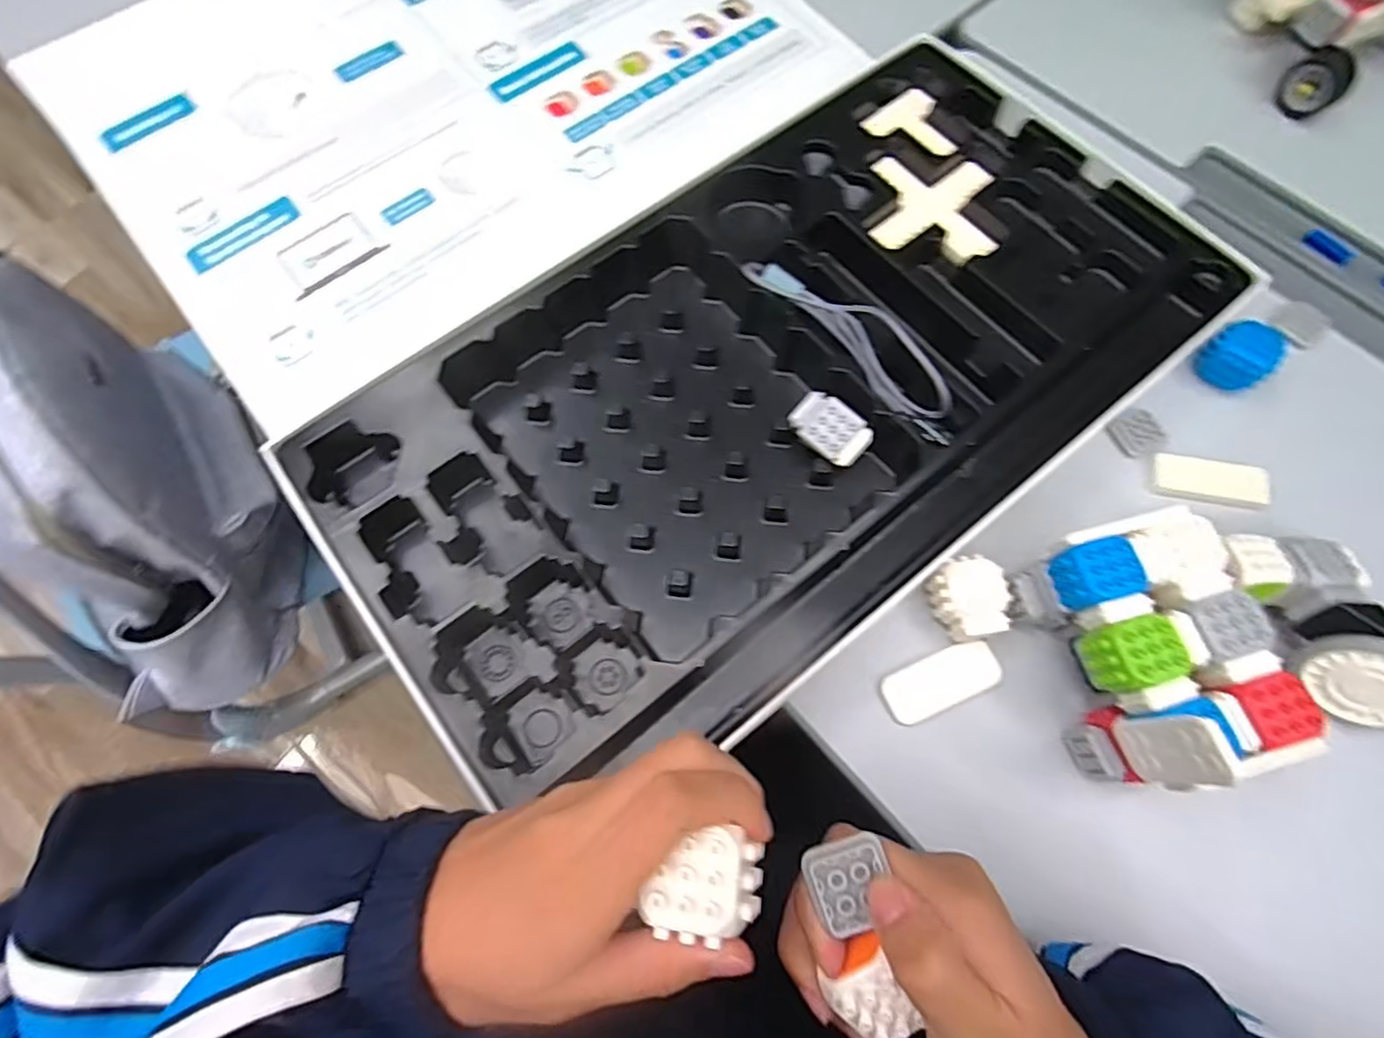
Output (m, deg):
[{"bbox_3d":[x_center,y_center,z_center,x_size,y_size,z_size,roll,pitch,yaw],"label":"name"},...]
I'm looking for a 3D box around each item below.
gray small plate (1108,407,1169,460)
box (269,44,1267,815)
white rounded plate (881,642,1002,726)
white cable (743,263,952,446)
[{"bbox_3d":[0.284,-0.054,0.413,0.027,0.009,0.030,-27,74,-9],"label":"gray small plate"},{"bbox_3d":[0.055,-0.090,0.409,0.545,0.051,0.300,-37,73,-11],"label":"box"},{"bbox_3d":[0.142,0.092,0.368,0.067,0.005,0.028,-23,70,-7],"label":"white rounded plate"},{"bbox_3d":[0.107,-0.115,0.410,0.161,0.026,0.045,40,76,15],"label":"white cable"}]

